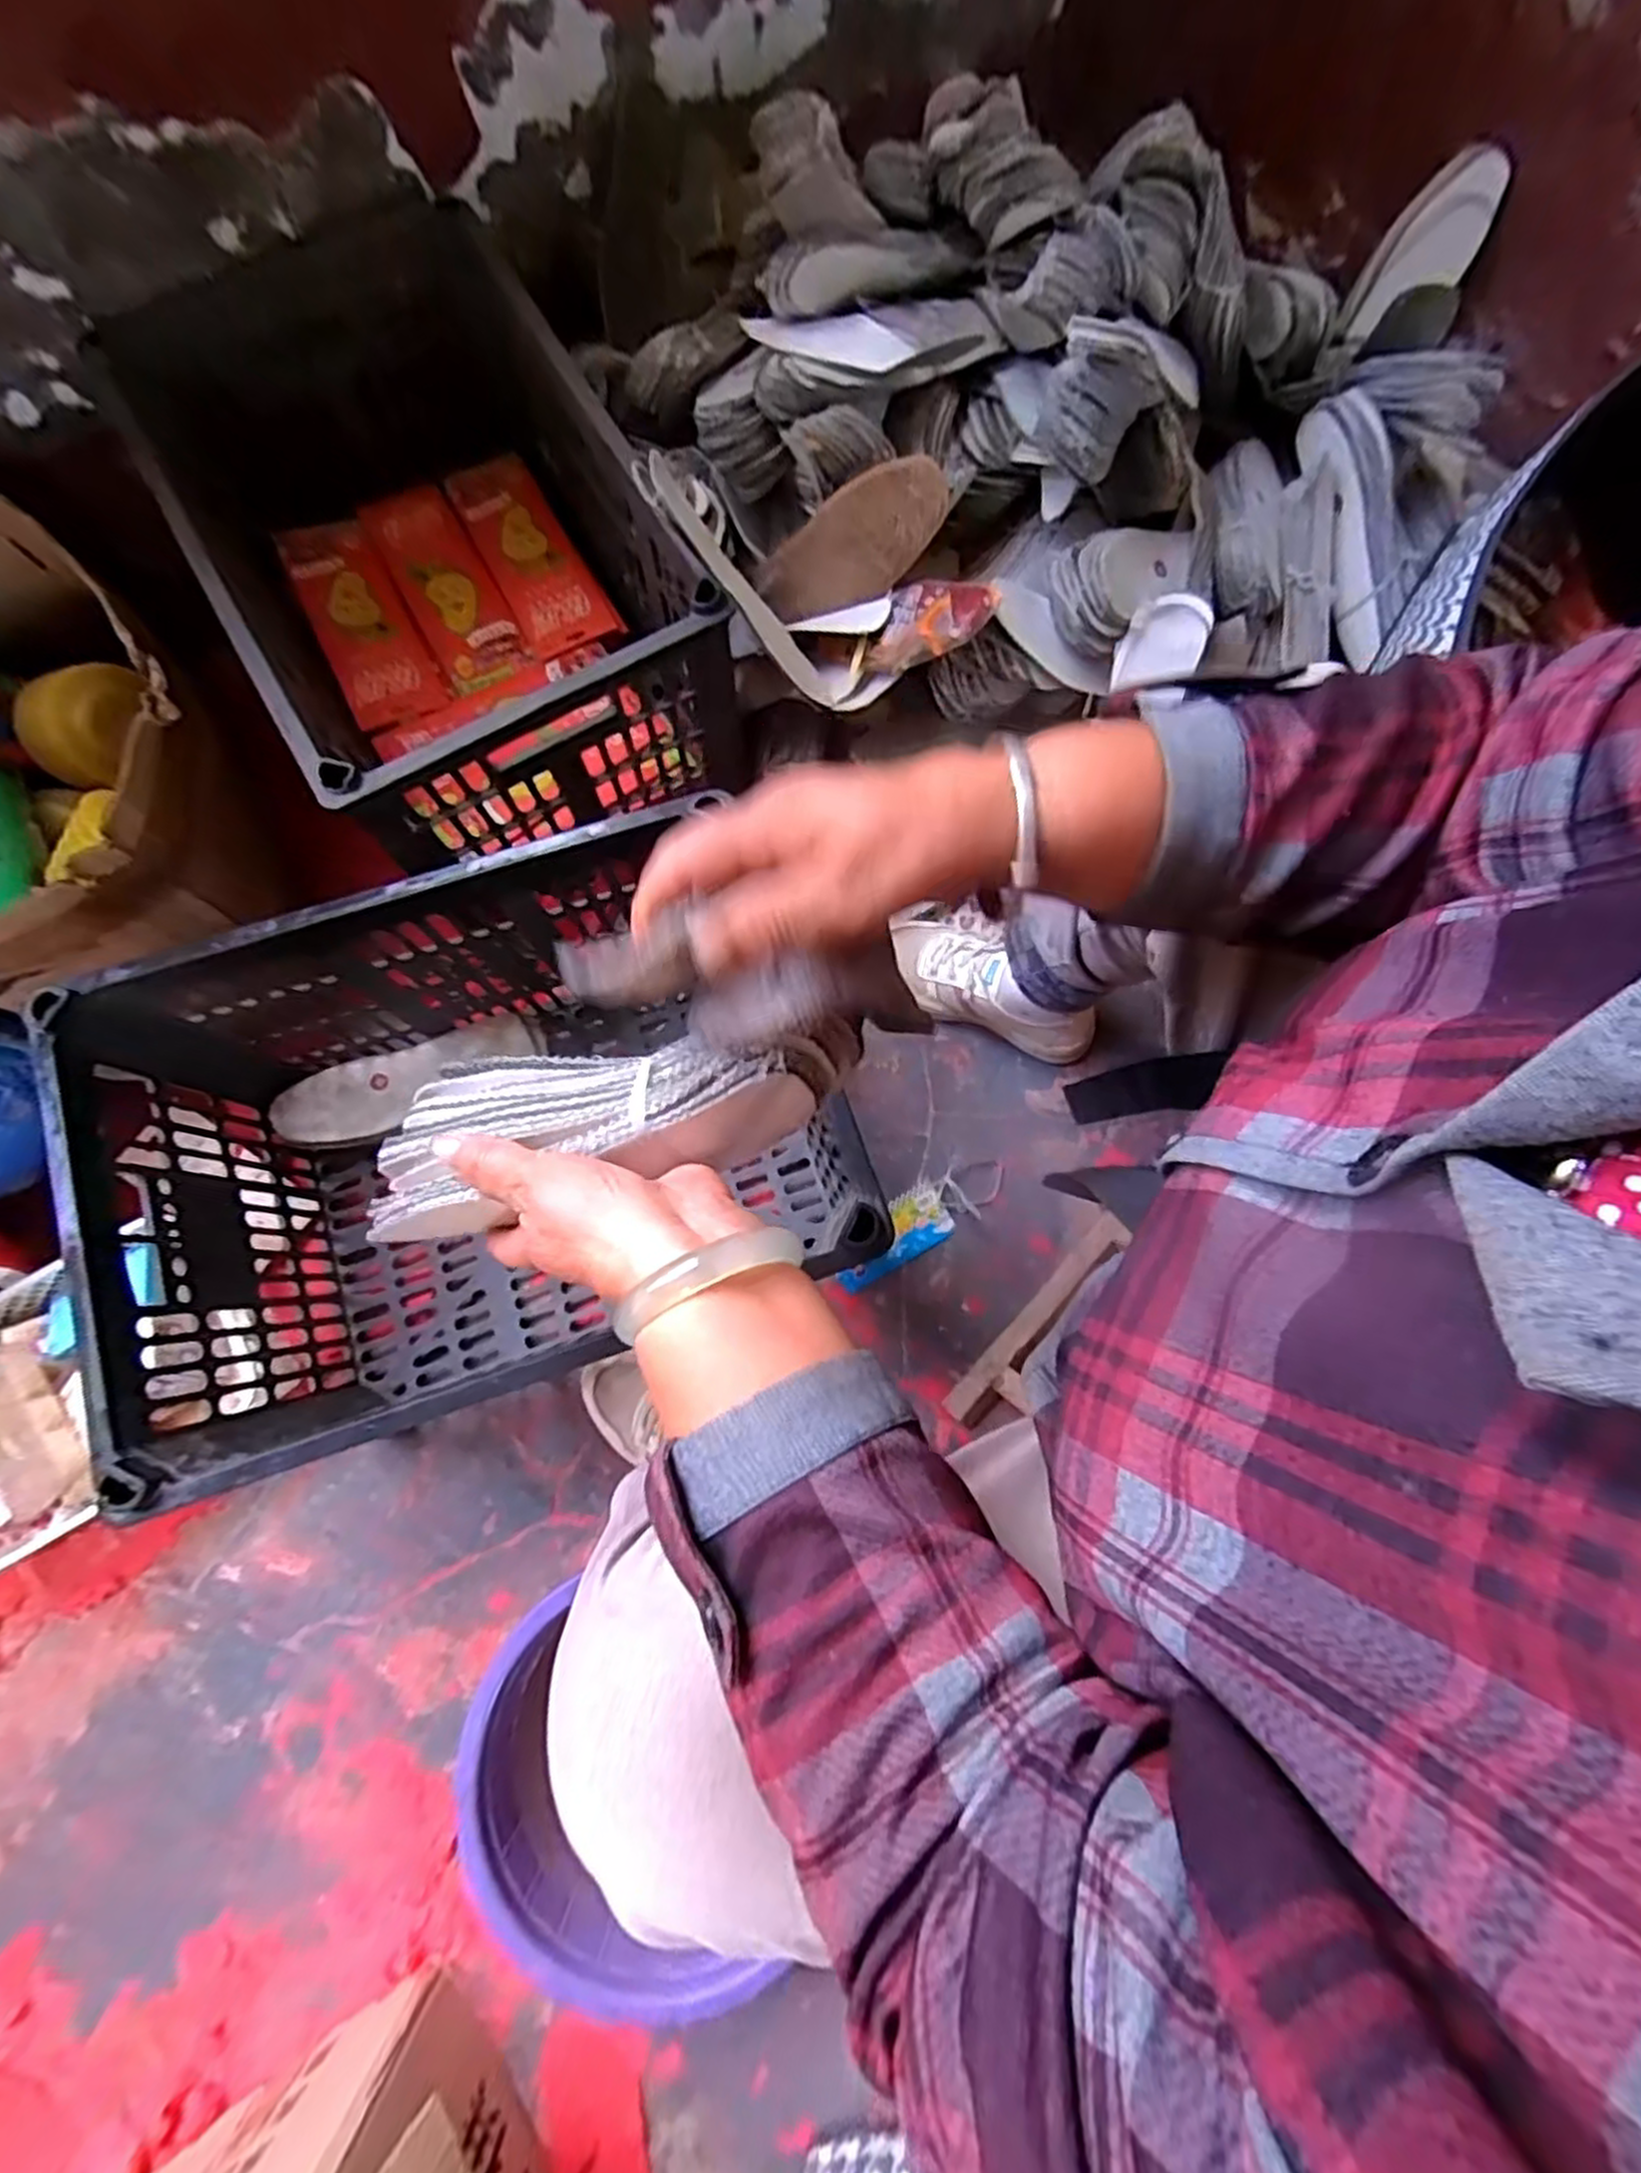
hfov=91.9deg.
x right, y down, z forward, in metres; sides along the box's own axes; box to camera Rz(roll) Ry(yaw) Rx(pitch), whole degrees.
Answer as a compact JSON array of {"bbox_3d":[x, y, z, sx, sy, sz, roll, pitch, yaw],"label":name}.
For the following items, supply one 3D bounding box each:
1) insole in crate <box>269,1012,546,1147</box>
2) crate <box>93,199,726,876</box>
[{"bbox_3d":[-0.379,-0.004,0.745,0.232,0.014,0.070,-21,100,-16],"label":"insole in crate"},{"bbox_3d":[-0.349,-0.486,0.726,0.329,0.229,0.544,-30,81,-7],"label":"crate"}]

